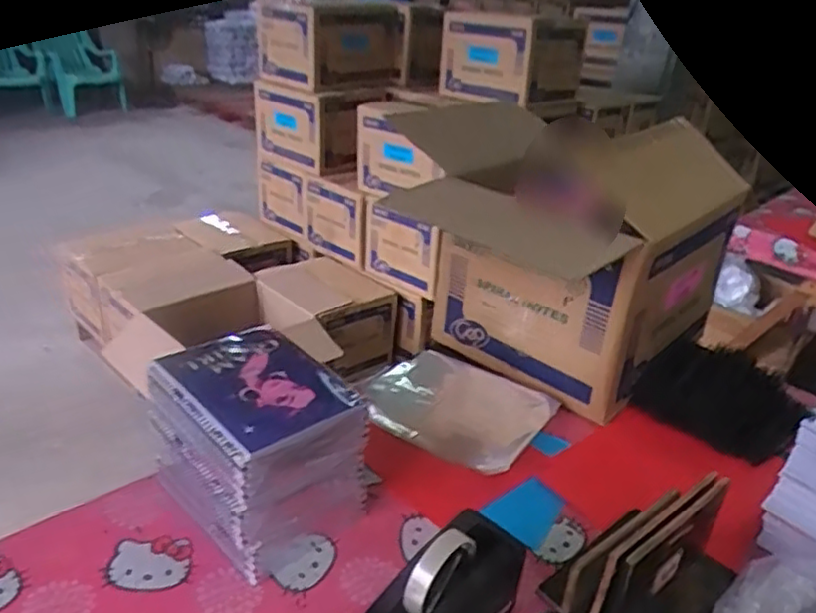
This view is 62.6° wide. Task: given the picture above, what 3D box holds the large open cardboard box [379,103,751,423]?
[{"bbox_3d":[0.293,-0.089,1.109,0.336,0.336,0.402,28,34,36],"label":"large open cardboard box"}]

